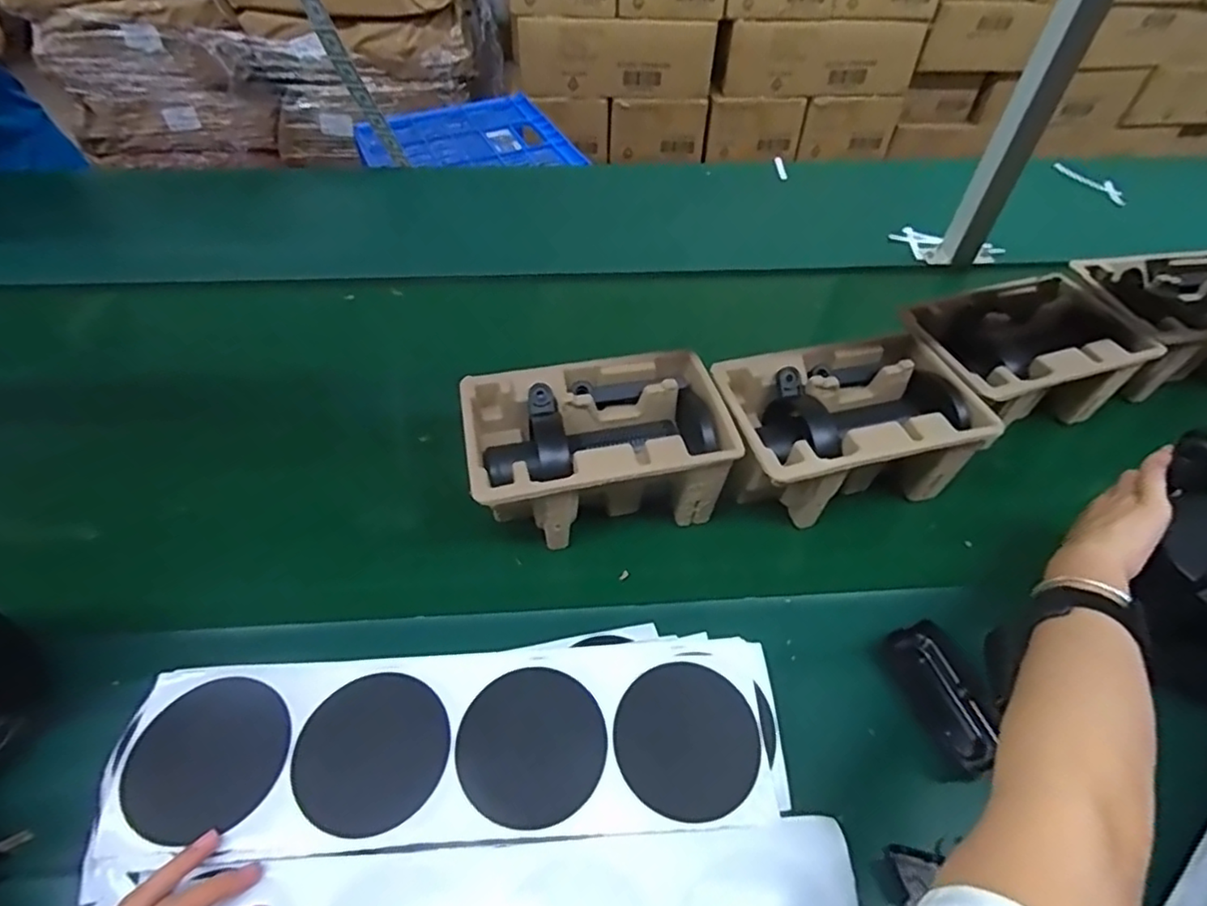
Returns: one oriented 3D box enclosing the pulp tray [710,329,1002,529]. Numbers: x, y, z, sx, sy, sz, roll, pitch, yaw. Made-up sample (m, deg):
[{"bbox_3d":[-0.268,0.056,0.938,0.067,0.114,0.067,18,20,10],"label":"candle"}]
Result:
[{"bbox_3d":[0.220,-0.020,0.595,0.225,0.099,0.138,-11,52,-12],"label":"pulp tray"}]

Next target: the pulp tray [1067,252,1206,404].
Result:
[{"bbox_3d":[0.646,-0.148,0.718,0.234,0.097,0.140,-7,51,-9],"label":"pulp tray"}]

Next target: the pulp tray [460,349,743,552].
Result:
[{"bbox_3d":[-0.008,-0.003,0.572,0.218,0.096,0.136,-9,52,-10],"label":"pulp tray"}]

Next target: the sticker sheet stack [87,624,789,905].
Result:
[{"bbox_3d":[-0.094,0.185,0.405,0.413,0.014,0.122,-3,51,-4],"label":"sticker sheet stack"}]

